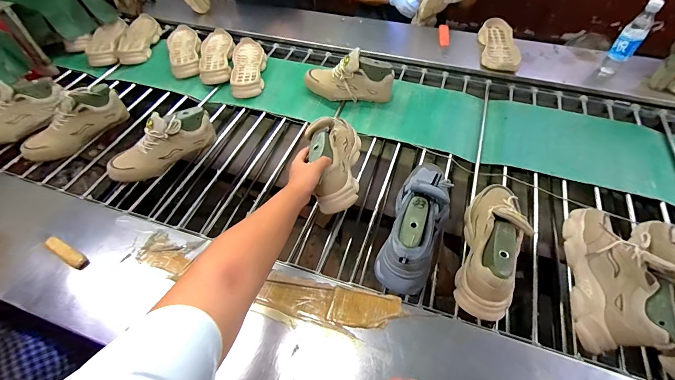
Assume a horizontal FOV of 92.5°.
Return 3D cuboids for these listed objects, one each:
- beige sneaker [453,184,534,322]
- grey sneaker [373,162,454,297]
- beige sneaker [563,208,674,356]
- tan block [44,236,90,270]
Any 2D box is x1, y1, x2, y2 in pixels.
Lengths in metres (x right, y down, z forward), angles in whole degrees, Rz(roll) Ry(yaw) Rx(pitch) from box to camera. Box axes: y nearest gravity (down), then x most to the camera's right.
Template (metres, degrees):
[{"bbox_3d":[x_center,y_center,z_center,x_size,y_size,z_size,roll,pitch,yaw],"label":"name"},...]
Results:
[{"bbox_3d":[0.308,0.093,0.628,0.104,0.124,0.281,13,57,13],"label":"beige sneaker"},{"bbox_3d":[0.169,0.042,0.655,0.101,0.124,0.307,19,58,16],"label":"grey sneaker"},{"bbox_3d":[0.527,0.162,0.613,0.156,0.098,0.282,-6,53,30],"label":"beige sneaker"},{"bbox_3d":[-0.542,0.126,0.647,0.090,0.015,0.028,42,62,-10],"label":"tan block"}]

